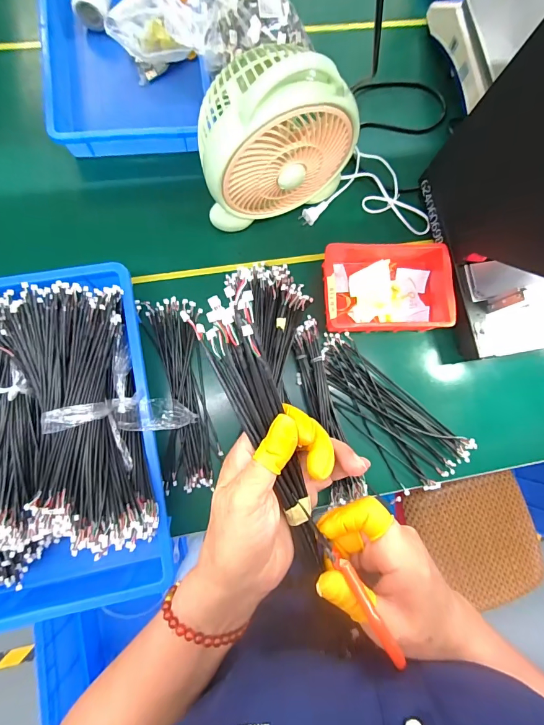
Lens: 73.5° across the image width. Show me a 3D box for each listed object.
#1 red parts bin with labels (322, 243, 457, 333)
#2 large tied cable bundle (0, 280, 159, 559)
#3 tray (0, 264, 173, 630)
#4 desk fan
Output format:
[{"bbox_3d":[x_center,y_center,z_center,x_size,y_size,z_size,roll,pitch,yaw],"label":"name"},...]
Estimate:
[{"bbox_3d":[0.179,-0.124,0.580,0.201,0.052,0.143,0,83,-5],"label":"red parts bin with labels"},{"bbox_3d":[-0.240,0.065,0.453,0.142,0.051,0.326,-13,84,-6],"label":"large tied cable bundle"},{"bbox_3d":[-0.296,0.108,0.473,0.286,0.130,0.443,-11,84,-6],"label":"tray"},{"bbox_3d":[0.002,-0.295,0.494,0.207,0.225,0.116,-28,86,-8],"label":"desk fan"}]

